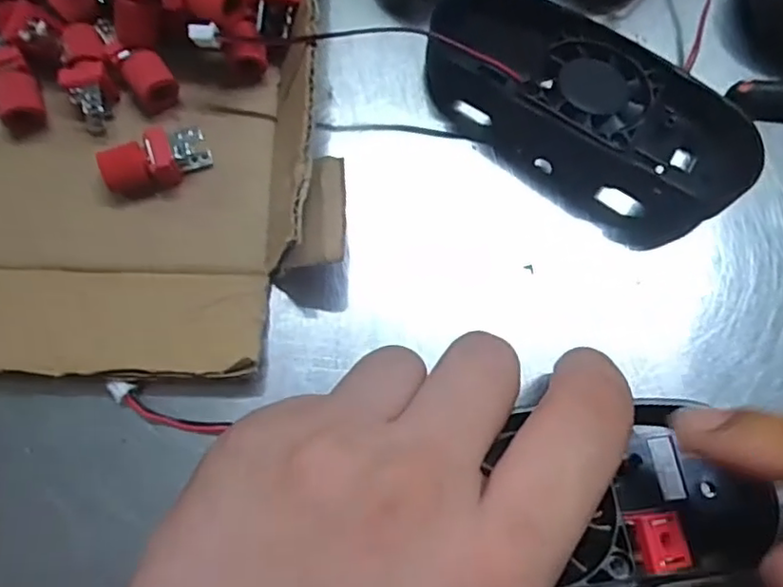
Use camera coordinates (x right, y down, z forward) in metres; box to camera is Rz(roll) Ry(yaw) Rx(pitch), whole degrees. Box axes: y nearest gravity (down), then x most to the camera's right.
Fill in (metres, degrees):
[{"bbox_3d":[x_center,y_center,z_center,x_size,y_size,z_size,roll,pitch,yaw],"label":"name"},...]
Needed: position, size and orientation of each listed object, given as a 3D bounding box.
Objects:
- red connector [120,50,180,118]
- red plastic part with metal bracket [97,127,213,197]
[{"bbox_3d":[-0.081,-0.071,0.210,0.014,0.010,0.017,-29,79,-8],"label":"red connector"},{"bbox_3d":[-0.076,-0.043,0.203,0.033,0.013,0.015,-22,78,-6],"label":"red plastic part with metal bracket"}]

